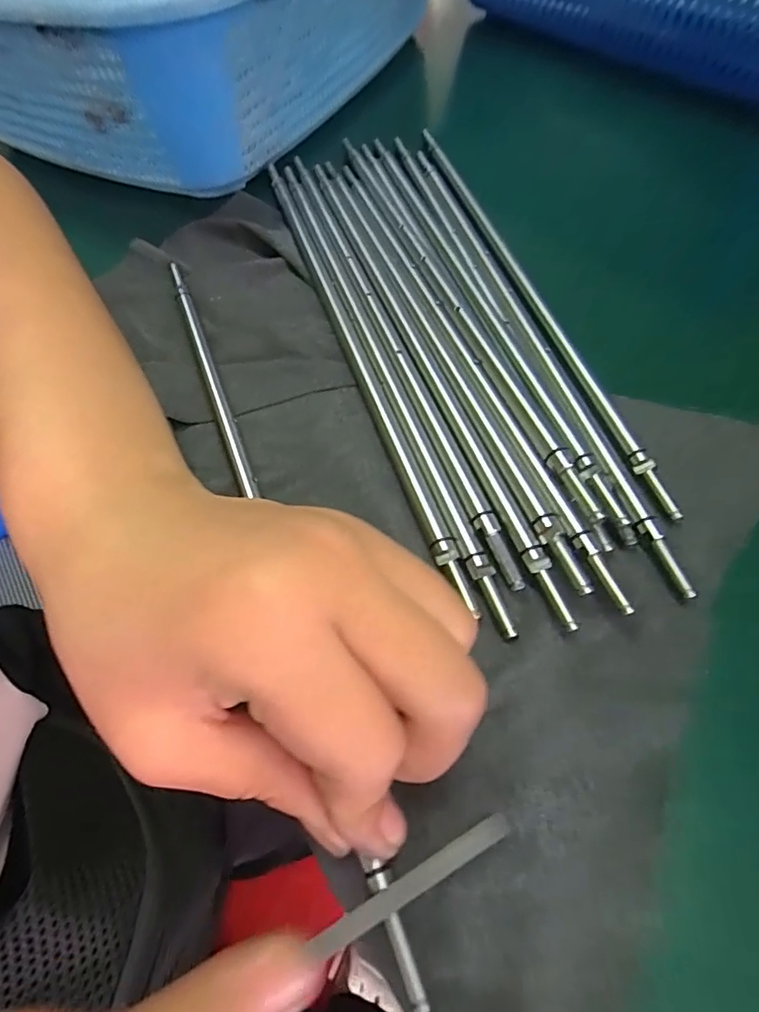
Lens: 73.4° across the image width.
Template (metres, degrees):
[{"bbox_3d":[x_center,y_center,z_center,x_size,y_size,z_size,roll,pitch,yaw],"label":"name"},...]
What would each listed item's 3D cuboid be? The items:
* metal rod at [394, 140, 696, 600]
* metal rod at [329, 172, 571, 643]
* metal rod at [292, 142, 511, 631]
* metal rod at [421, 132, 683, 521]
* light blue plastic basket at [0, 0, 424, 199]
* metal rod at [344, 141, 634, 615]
[{"bbox_3d":[0.051,-0.088,0.219,0.013,0.012,0.276,-16,61,-6],"label":"metal rod"},{"bbox_3d":[0.015,-0.073,0.213,0.008,0.004,0.264,-17,61,-6],"label":"metal rod"},{"bbox_3d":[-0.004,-0.075,0.217,0.007,0.006,0.278,-17,61,-6],"label":"metal rod"},{"bbox_3d":[0.061,-0.105,0.230,0.008,0.006,0.261,-15,61,-5],"label":"metal rod"},{"bbox_3d":[-0.107,-0.310,0.318,0.231,0.087,0.294,18,63,13],"label":"light blue plastic basket"},{"bbox_3d":[0.027,-0.087,0.220,0.007,0.007,0.291,-17,61,-6],"label":"metal rod"}]

